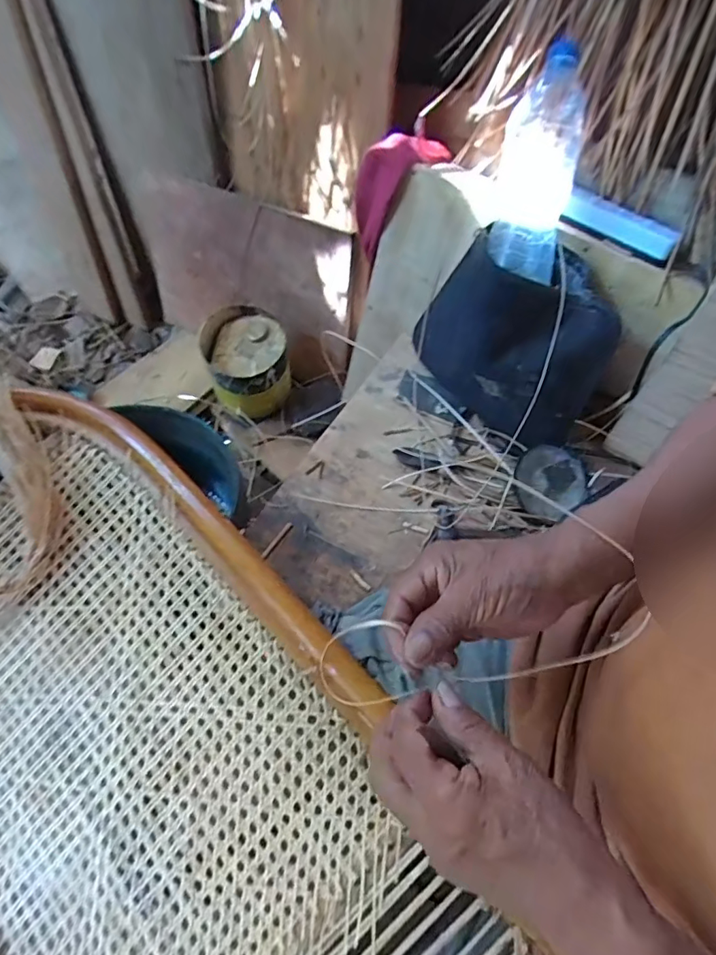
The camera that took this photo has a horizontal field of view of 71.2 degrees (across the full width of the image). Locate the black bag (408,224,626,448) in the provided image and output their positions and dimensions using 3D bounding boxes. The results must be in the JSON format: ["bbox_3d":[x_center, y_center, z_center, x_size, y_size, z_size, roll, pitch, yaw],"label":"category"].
[{"bbox_3d":[0.180,-0.167,0.585,0.219,0.203,0.107,28,34,6],"label":"black bag"}]

